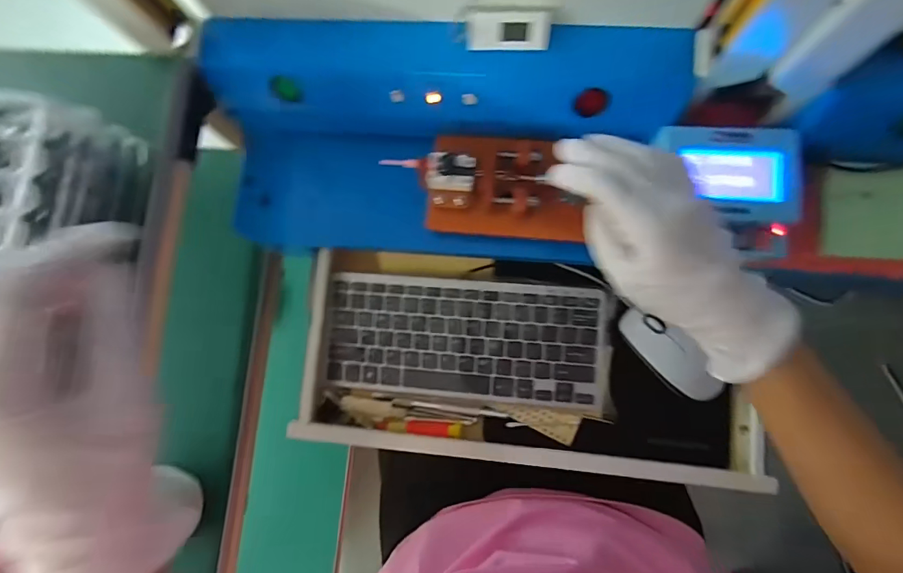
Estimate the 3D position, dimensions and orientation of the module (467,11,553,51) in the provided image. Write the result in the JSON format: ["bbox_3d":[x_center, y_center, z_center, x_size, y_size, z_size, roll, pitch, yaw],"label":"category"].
[{"bbox_3d":[0.043,-0.190,0.327,0.057,0.026,0.013,2,38,6],"label":"module"}]

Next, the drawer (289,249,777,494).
[{"bbox_3d":[0.071,0.077,0.442,0.432,0.056,0.197,6,83,6],"label":"drawer"}]

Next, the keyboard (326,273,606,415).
[{"bbox_3d":[0.011,0.054,0.447,0.275,0.018,0.117,5,83,6],"label":"keyboard"}]

